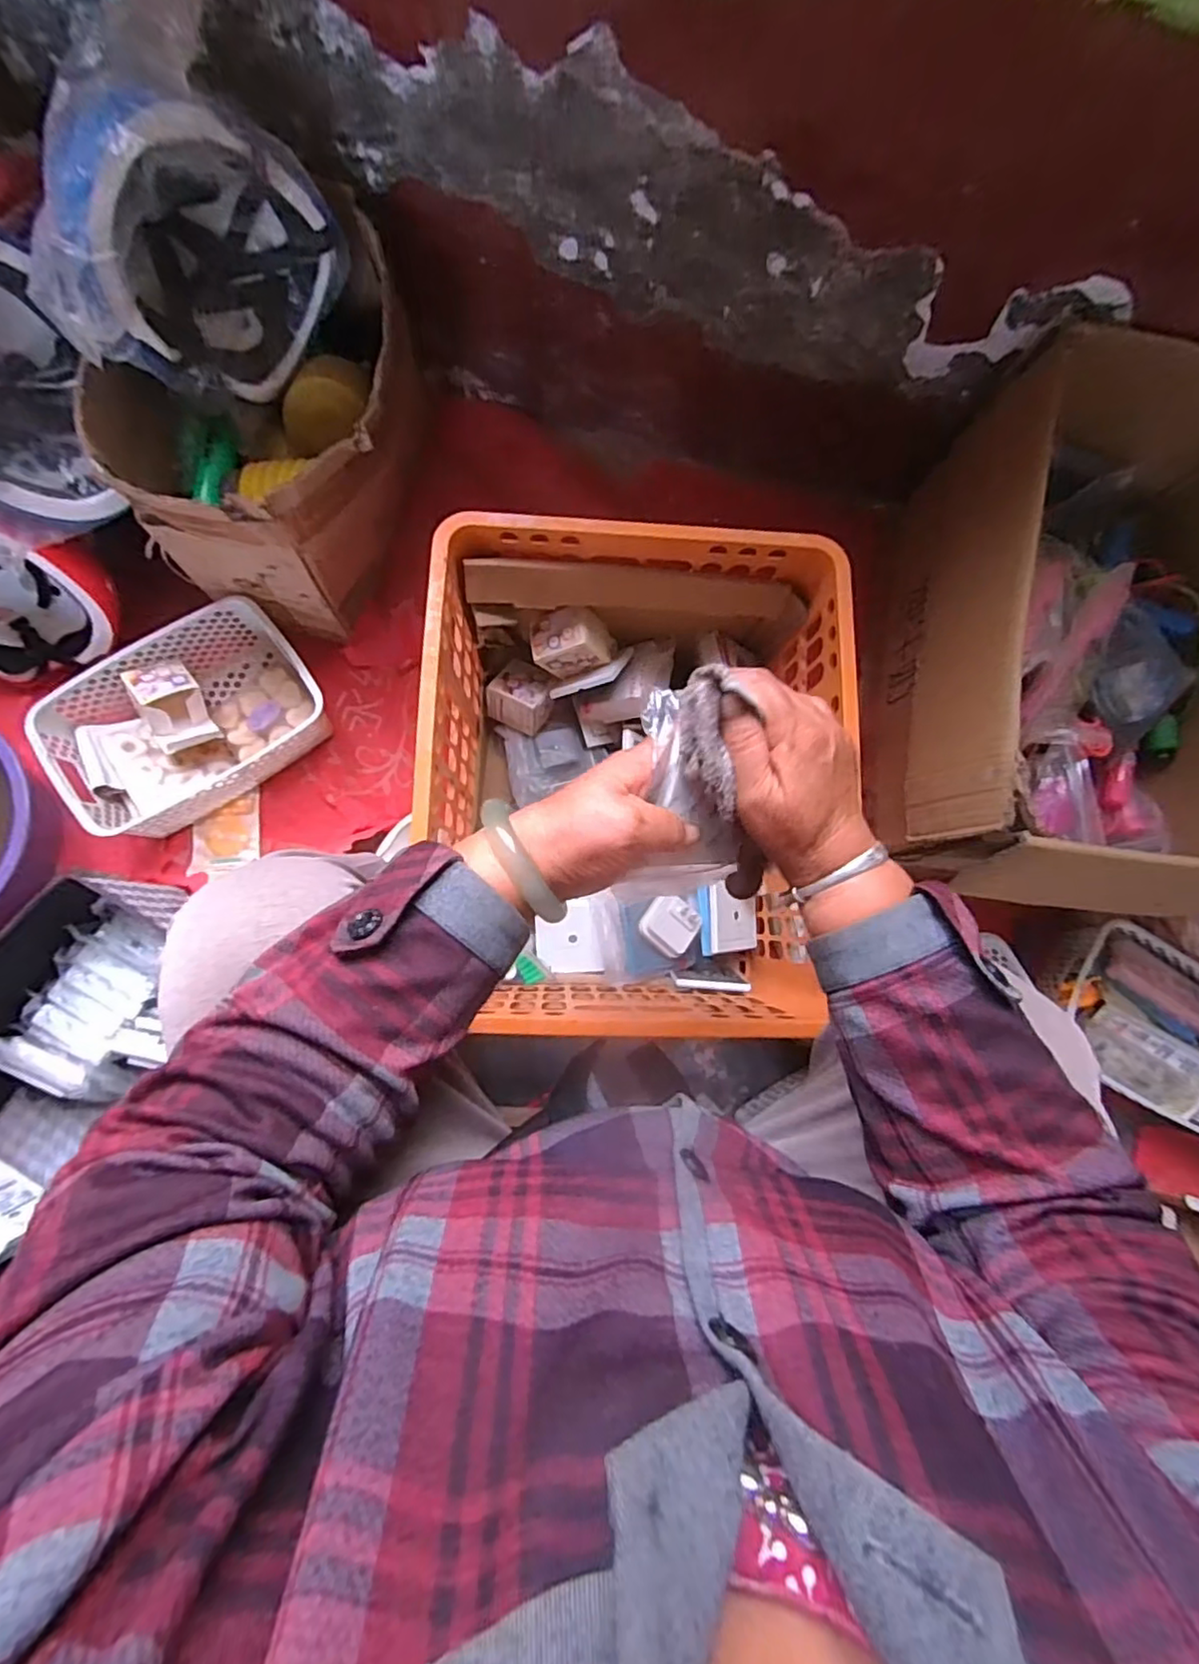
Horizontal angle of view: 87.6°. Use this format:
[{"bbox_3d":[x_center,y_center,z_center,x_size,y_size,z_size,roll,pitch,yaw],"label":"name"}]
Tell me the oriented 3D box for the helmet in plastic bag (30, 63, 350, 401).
[{"bbox_3d":[-0.394,-0.540,0.581,0.135,0.225,0.270,36,81,2],"label":"helmet in plastic bag"}]

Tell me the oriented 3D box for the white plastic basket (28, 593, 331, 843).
[{"bbox_3d":[-0.504,-0.140,0.778,0.295,0.095,0.197,-34,85,-8],"label":"white plastic basket"}]

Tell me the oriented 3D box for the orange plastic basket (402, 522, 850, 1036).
[{"bbox_3d":[0.031,-0.046,0.672,0.388,0.252,0.466,2,82,-4],"label":"orange plastic basket"}]

